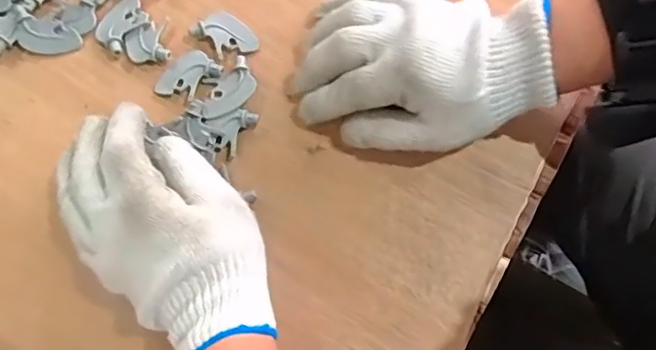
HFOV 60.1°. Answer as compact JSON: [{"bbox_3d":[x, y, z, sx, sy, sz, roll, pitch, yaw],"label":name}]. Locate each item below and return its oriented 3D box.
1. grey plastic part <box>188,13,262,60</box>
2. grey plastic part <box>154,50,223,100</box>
[{"bbox_3d":[-0.074,-0.102,0.414,0.044,0.010,0.031,38,79,9],"label":"grey plastic part"},{"bbox_3d":[-0.101,-0.071,0.405,0.031,0.004,0.043,41,79,10],"label":"grey plastic part"}]

